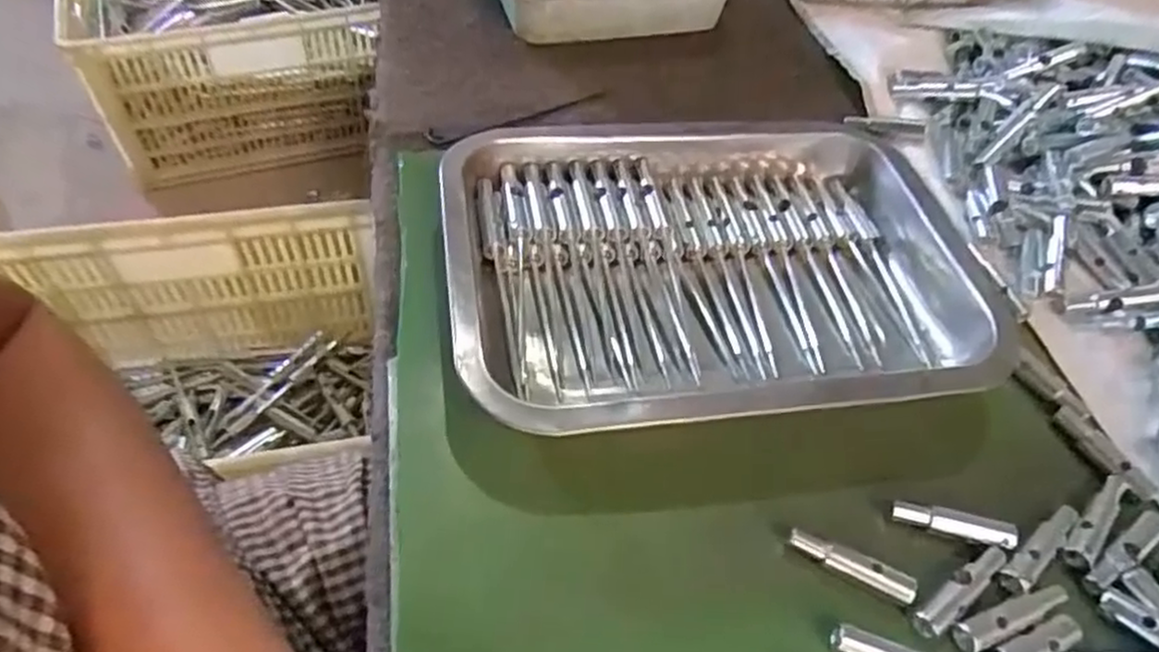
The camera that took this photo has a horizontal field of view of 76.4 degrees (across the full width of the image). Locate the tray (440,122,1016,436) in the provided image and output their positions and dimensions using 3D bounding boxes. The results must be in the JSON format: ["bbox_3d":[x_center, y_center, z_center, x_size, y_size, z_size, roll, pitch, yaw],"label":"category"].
[{"bbox_3d":[0.071,-0.035,0.372,0.266,0.037,0.192,-5,55,-9],"label":"tray"}]

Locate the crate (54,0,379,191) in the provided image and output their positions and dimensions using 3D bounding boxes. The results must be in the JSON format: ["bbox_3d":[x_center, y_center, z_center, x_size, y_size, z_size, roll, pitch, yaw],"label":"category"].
[{"bbox_3d":[-0.528,-0.464,1.203,0.457,0.263,0.316,-16,58,-17],"label":"crate"}]

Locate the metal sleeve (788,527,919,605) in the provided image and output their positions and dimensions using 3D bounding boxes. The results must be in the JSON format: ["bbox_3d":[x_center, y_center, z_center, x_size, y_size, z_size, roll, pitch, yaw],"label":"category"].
[{"bbox_3d":[0.110,0.098,0.300,0.051,0.011,0.009,26,56,12],"label":"metal sleeve"}]

